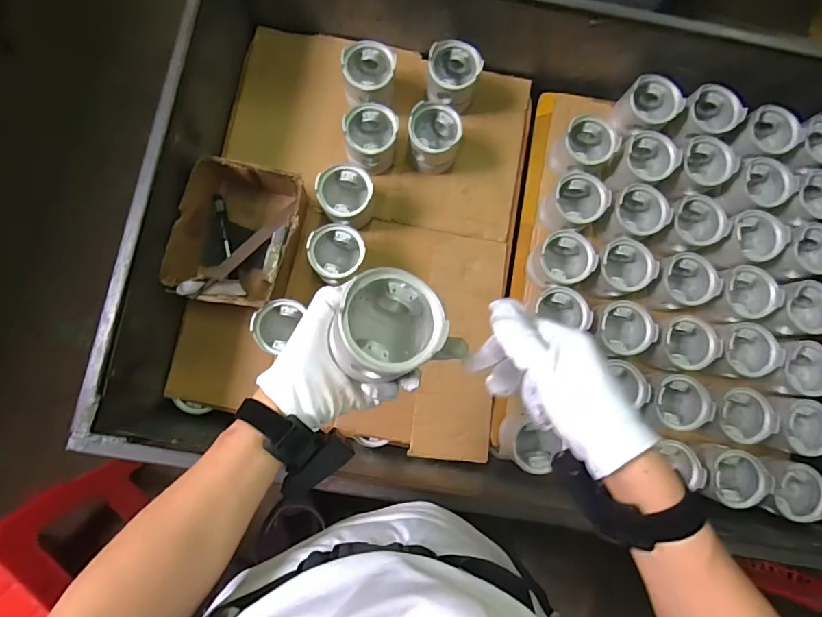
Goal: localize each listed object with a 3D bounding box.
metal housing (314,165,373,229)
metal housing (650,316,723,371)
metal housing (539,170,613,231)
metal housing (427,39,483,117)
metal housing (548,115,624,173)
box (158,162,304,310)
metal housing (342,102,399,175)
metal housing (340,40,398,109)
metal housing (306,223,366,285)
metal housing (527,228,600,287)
[{"bbox_3d":[-0.106,-0.180,0.740,0.082,0.093,0.079,0,83,-4],"label":"metal housing"},{"bbox_3d":[0.431,0.058,0.730,0.095,0.075,0.083,-19,85,-6],"label":"metal housing"},{"bbox_3d":[0.269,-0.173,0.752,0.081,0.082,0.081,0,83,-4],"label":"metal housing"},{"bbox_3d":[0.069,-0.391,0.769,0.085,0.103,0.078,0,83,-4],"label":"metal housing"},{"bbox_3d":[0.290,-0.272,0.771,0.079,0.084,0.080,0,83,-4],"label":"metal housing"},{"bbox_3d":[-0.272,-0.110,0.726,0.167,0.107,0.217,14,82,-2],"label":"box"},{"bbox_3d":[-0.069,-0.276,0.751,0.082,0.094,0.084,0,83,-4],"label":"metal housing"},{"bbox_3d":[-0.070,-0.385,0.760,0.086,0.089,0.086,-2,83,-4],"label":"metal housing"},{"bbox_3d":[-0.118,-0.084,0.726,0.084,0.090,0.083,0,83,-4],"label":"metal housing"},{"bbox_3d":[0.242,-0.077,0.736,0.086,0.077,0.082,0,83,-4],"label":"metal housing"}]

